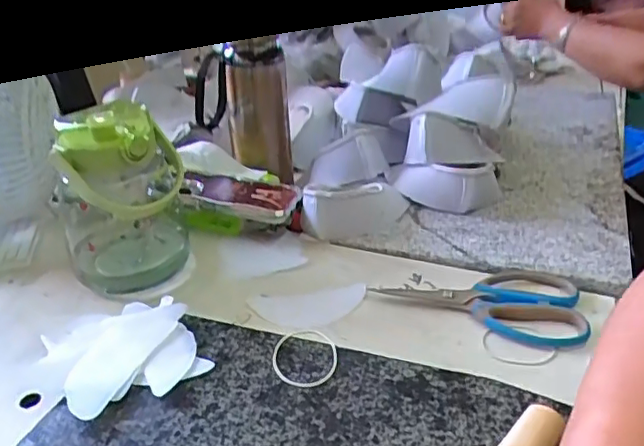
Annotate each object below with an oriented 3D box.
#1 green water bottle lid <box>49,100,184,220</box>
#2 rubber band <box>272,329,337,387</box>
[{"bbox_3d":[-0.189,-0.060,0.550,0.105,0.081,0.077,-7,30,-8],"label":"green water bottle lid"},{"bbox_3d":[-0.014,0.106,0.470,0.051,0.005,0.071,-8,28,-4],"label":"rubber band"}]

